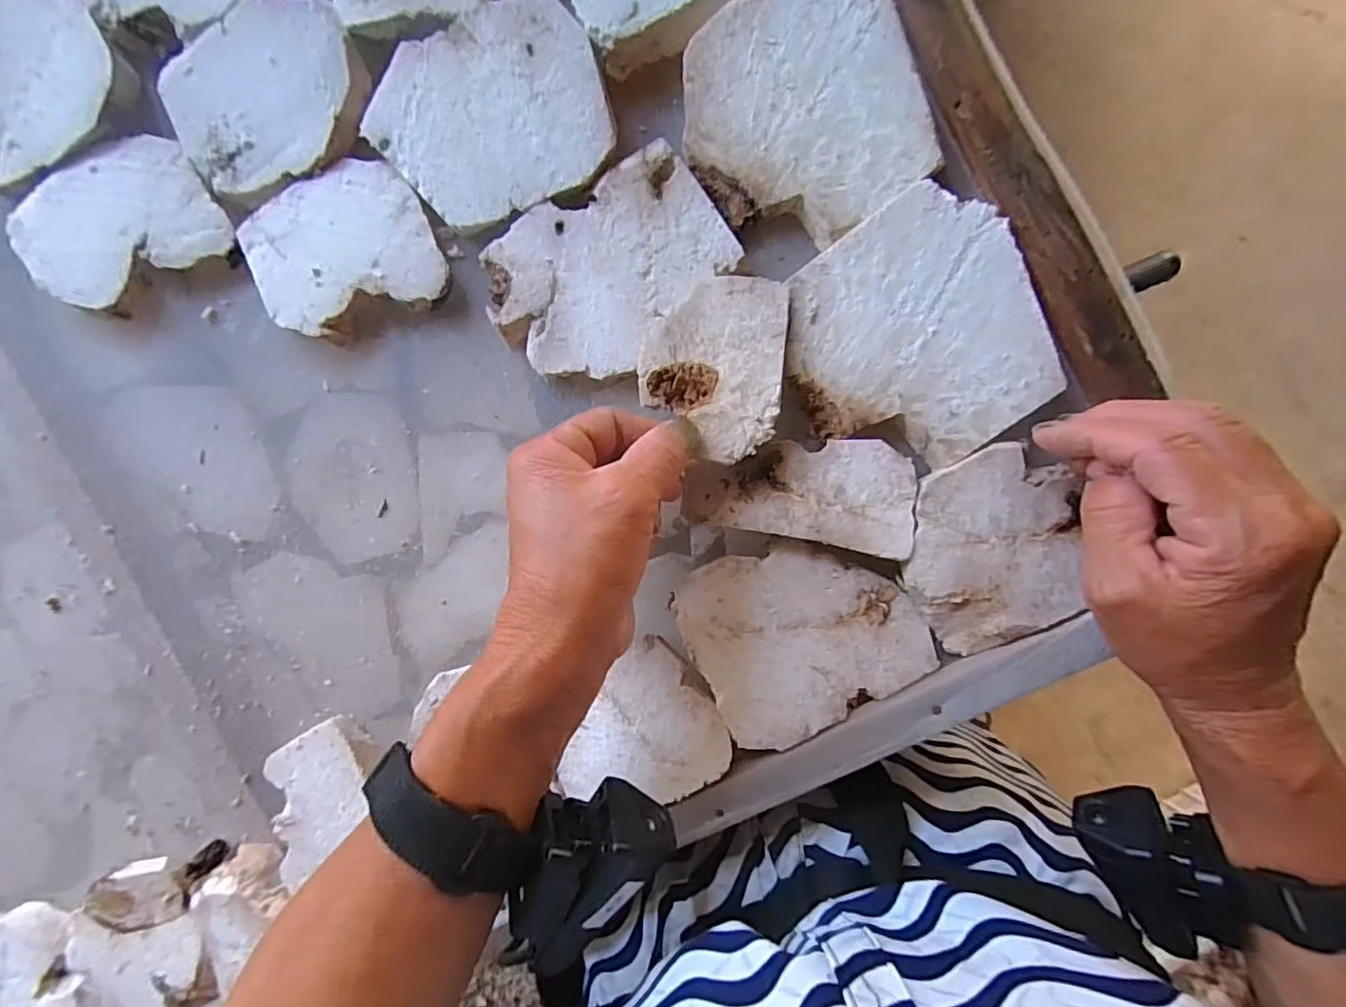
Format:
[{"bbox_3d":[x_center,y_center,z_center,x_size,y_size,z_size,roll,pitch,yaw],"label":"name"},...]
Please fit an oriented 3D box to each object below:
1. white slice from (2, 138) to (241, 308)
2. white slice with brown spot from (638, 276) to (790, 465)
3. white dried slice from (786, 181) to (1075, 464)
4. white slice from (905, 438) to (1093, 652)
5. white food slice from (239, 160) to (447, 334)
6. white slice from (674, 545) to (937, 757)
[{"bbox_3d":[-0.285,-0.144,0.301,0.097,0.011,0.070,-24,91,4],"label":"white slice"},{"bbox_3d":[0.018,-0.062,0.269,0.063,0.004,0.083,5,84,6],"label":"white slice with brown spot"},{"bbox_3d":[0.106,-0.072,0.265,0.102,0.014,0.108,-27,91,4],"label":"white dried slice"},{"bbox_3d":[0.142,0.022,0.266,0.069,0.009,0.089,-4,94,7],"label":"white slice"},{"bbox_3d":[-0.167,-0.129,0.299,0.091,0.011,0.076,-19,91,4],"label":"white food slice"},{"bbox_3d":[0.060,0.059,0.279,0.100,0.013,0.088,-29,91,4],"label":"white slice"}]

